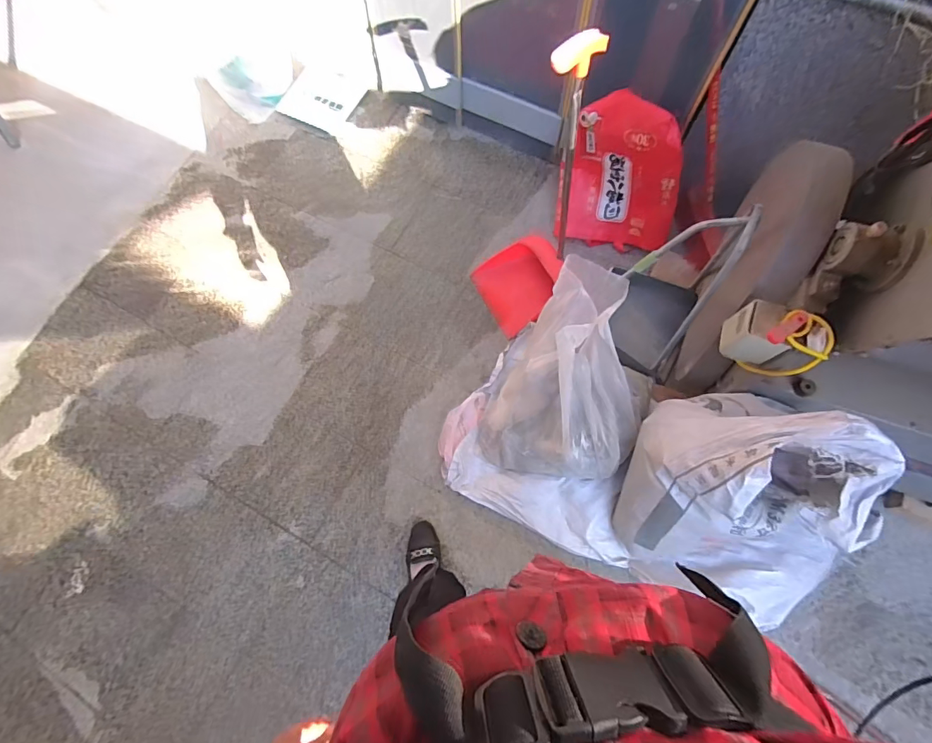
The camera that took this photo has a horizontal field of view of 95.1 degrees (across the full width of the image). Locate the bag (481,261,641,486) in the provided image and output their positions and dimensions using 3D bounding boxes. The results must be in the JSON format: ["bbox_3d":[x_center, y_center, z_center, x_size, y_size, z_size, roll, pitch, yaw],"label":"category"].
[{"bbox_3d":[0.260,0.033,1.083,0.356,0.394,0.442,14,75,7],"label":"bag"}]

